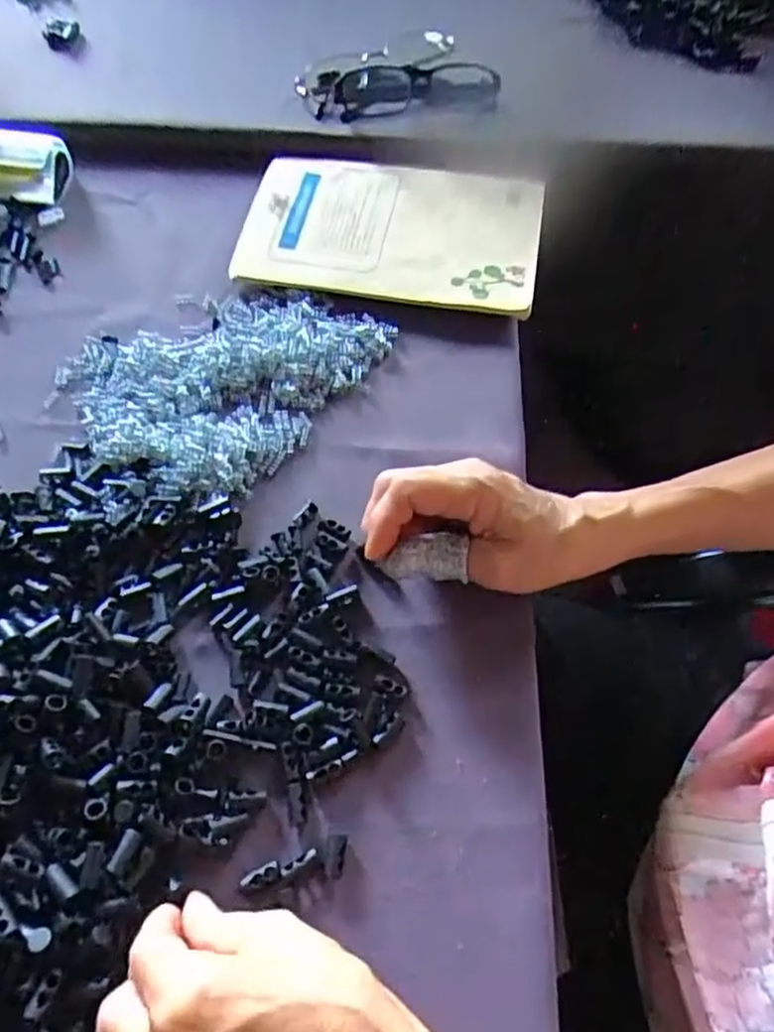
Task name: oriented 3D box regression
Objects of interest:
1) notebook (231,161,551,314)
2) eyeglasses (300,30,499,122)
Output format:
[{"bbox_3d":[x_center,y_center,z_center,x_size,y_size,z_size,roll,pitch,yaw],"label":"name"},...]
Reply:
[{"bbox_3d":[0.003,-0.206,0.478,0.203,0.011,0.133,10,63,4],"label":"notebook"},{"bbox_3d":[0.007,-0.340,0.525,0.157,0.044,0.069,-2,63,1],"label":"eyeglasses"}]

